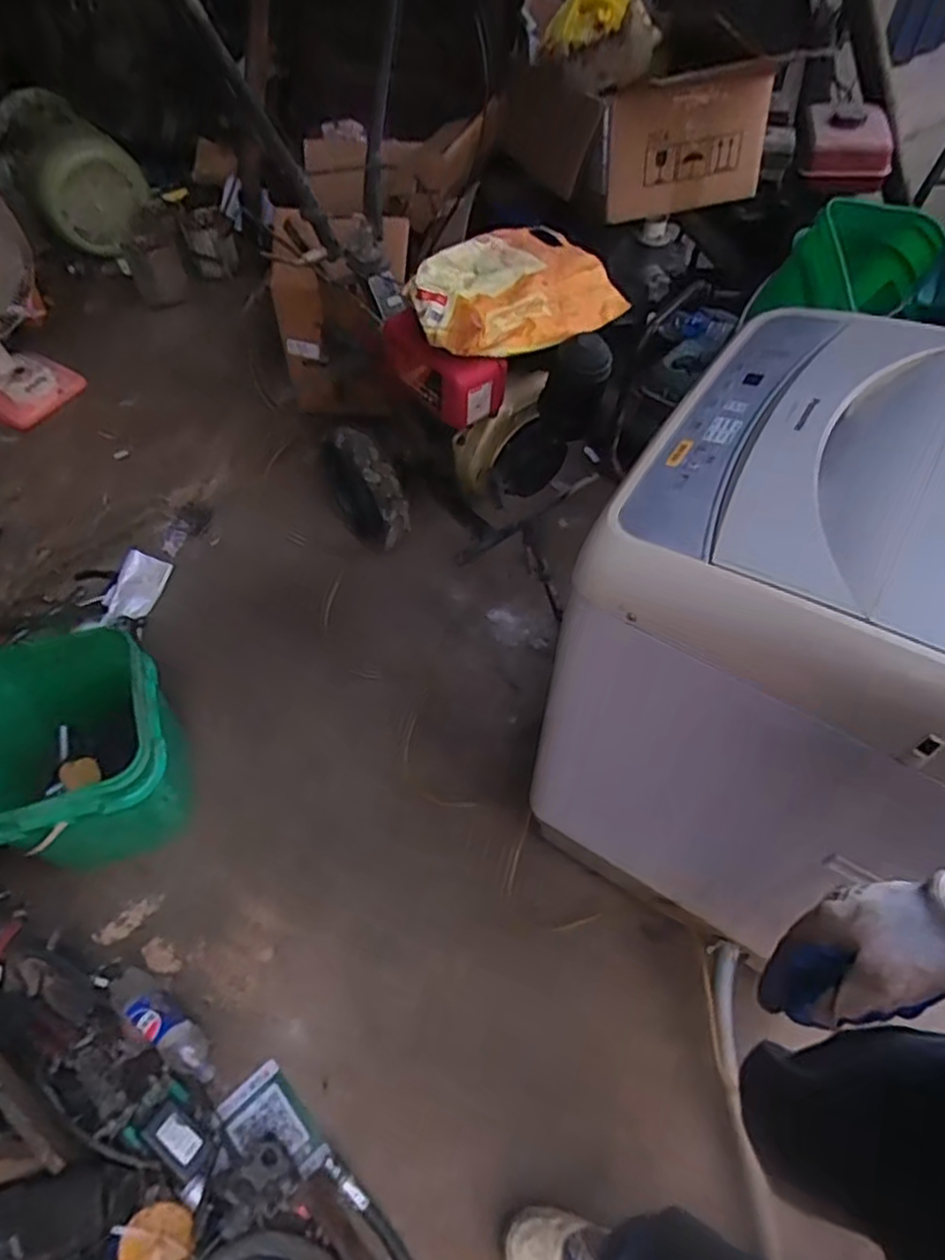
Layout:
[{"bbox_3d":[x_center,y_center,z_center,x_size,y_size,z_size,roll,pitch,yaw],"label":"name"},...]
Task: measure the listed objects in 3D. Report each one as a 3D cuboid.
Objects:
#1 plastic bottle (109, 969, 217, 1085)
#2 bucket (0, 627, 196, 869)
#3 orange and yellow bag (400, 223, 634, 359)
[{"bbox_3d":[-0.504,0.630,1.135,0.234,0.063,0.060,30,60,20],"label":"plastic bottle"},{"bbox_3d":[-0.709,0.230,1.260,0.353,0.265,0.336,-18,58,-12],"label":"bucket"},{"bbox_3d":[0.063,-0.586,1.191,0.373,0.072,0.294,-23,57,-15],"label":"orange and yellow bag"}]

